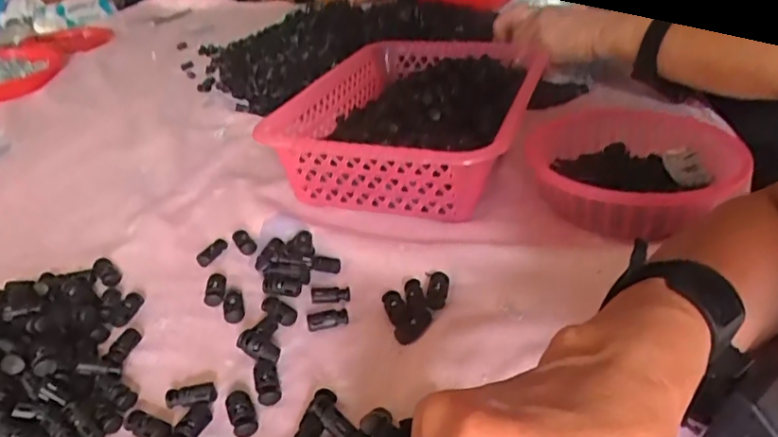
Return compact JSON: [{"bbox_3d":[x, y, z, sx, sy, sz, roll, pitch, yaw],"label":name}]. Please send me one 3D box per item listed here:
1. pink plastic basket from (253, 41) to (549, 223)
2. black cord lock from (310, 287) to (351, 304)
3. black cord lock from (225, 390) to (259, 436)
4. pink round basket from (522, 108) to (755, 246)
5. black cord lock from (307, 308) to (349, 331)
[{"bbox_3d":[0.026,-0.105,0.614,0.216,0.081,0.311,8,33,18],"label":"pink plastic basket"},{"bbox_3d":[-0.042,0.054,0.425,0.028,0.008,0.008,-2,31,3],"label":"black cord lock"},{"bbox_3d":[-0.083,0.109,0.336,0.013,0.007,0.031,-16,34,-19],"label":"black cord lock"},{"bbox_3d":[0.210,-0.045,0.518,0.165,0.048,0.180,-2,31,2],"label":"pink round basket"},{"bbox_3d":[-0.041,0.069,0.404,0.028,0.010,0.012,-11,32,-12],"label":"black cord lock"}]

